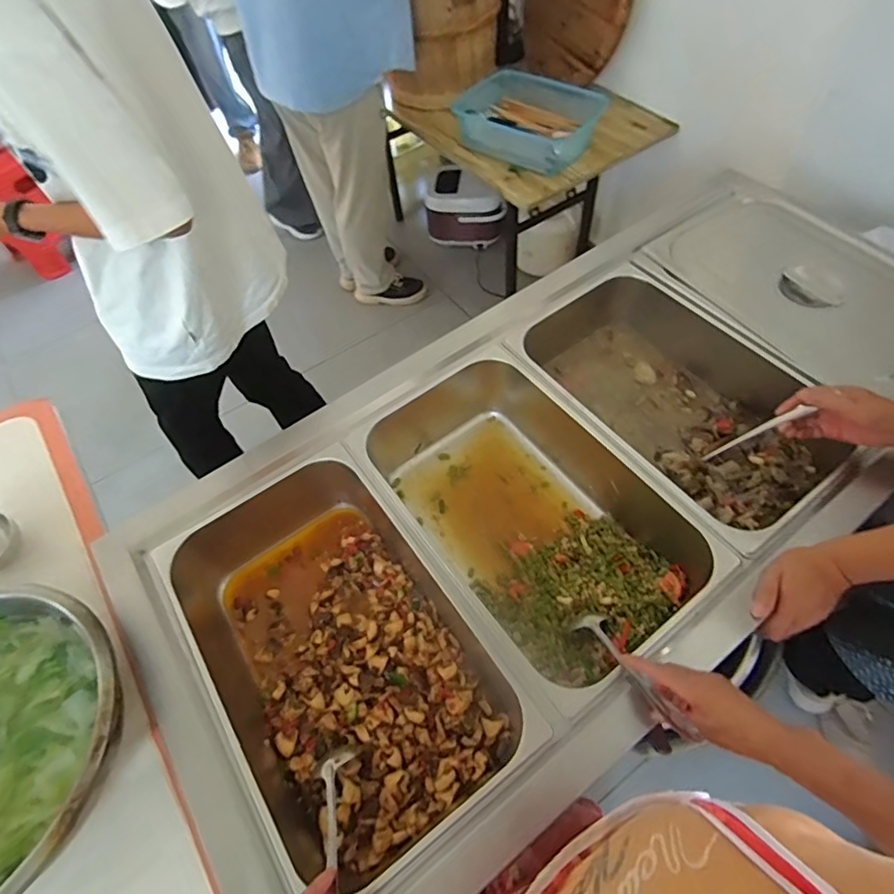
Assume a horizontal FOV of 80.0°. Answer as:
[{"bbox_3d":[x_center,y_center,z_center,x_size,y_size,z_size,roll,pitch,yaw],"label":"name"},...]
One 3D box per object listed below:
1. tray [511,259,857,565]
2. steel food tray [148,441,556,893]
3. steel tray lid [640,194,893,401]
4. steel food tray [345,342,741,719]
[{"bbox_3d":[0.382,-0.082,0.941,0.334,0.142,0.545,-33,60,-16],"label":"tray"},{"bbox_3d":[-0.152,0.269,0.746,0.316,0.137,0.532,-33,60,-16],"label":"steel food tray"},{"bbox_3d":[0.637,-0.289,0.965,0.301,0.049,0.522,-36,65,-1],"label":"steel tray lid"},{"bbox_3d":[0.105,0.088,0.854,0.323,0.150,0.555,-33,60,-16],"label":"steel food tray"}]

